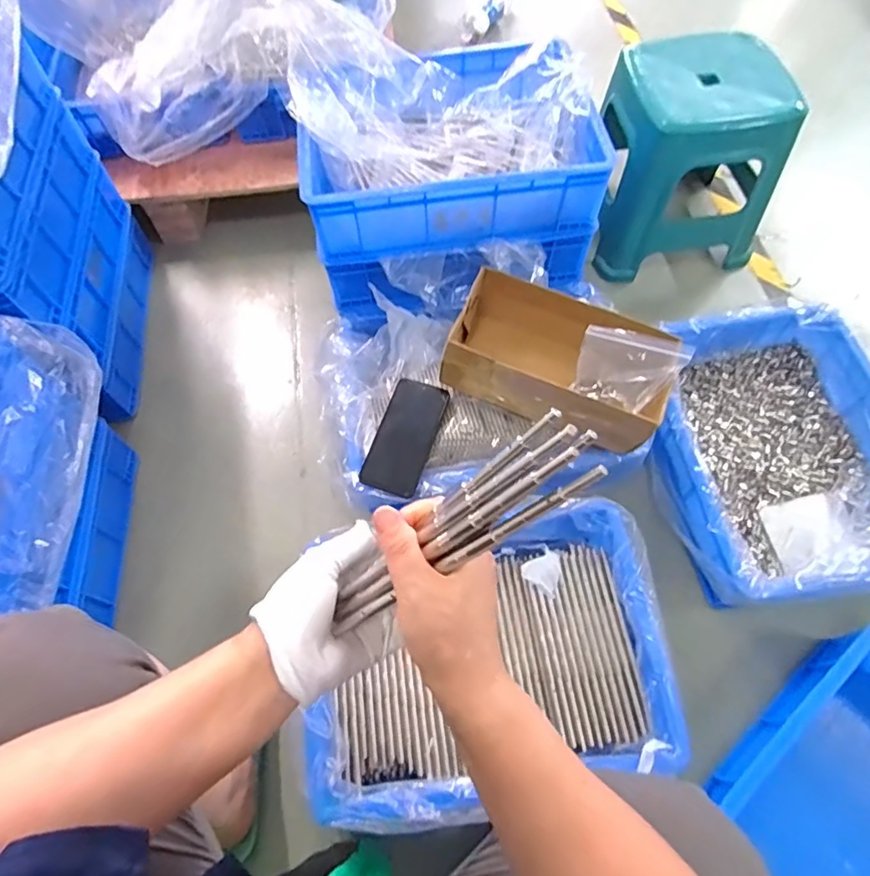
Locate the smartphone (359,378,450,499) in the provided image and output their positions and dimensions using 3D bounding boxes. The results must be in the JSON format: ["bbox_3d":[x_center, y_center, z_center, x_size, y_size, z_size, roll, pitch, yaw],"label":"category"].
[{"bbox_3d":[-0.039,-0.002,0.759,0.076,0.011,0.164,24,71,-7],"label":"smartphone"}]

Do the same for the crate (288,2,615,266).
[{"bbox_3d":[0.011,-0.436,0.784,0.401,0.166,0.296,-8,63,-2],"label":"crate"}]

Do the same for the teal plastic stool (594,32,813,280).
[{"bbox_3d":[0.433,-0.485,0.962,0.274,0.259,0.276,-1,63,2],"label":"teal plastic stool"}]

